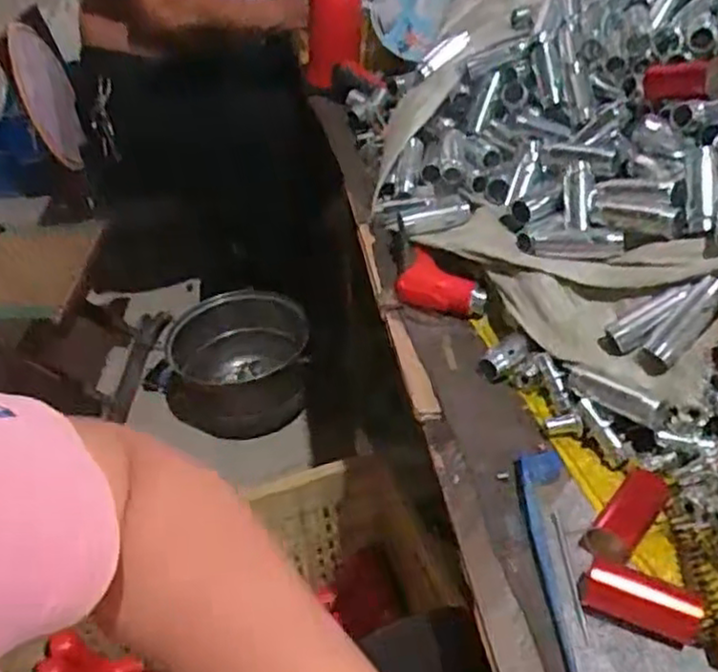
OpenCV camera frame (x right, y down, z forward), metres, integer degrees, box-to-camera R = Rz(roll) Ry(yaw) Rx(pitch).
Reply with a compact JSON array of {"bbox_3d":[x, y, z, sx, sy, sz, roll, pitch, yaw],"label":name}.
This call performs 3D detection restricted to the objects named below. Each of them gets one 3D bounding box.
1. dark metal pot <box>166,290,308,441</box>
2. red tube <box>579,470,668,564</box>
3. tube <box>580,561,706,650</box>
[{"bbox_3d":[-0.237,0.053,1.360,0.276,0.165,0.218,-8,39,-4],"label":"dark metal pot"},{"bbox_3d":[0.178,0.116,0.459,0.028,0.022,0.074,29,50,34],"label":"red tube"},{"bbox_3d":[0.166,0.159,0.411,0.066,0.025,0.025,14,43,21],"label":"tube"}]

